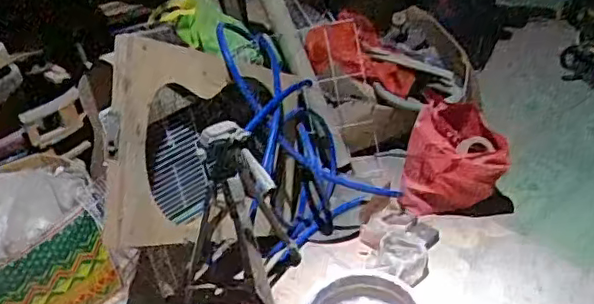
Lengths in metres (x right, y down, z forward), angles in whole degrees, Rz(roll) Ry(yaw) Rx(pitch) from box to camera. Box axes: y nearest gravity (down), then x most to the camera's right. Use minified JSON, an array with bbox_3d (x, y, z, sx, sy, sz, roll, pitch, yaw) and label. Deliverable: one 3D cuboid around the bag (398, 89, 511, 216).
[{"bbox_3d":[0.425,0.034,1.648,0.269,0.296,0.159,-1,33,7],"label":"bag"}]

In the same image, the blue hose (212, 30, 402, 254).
[{"bbox_3d":[0.016,-0.054,1.625,0.380,0.517,0.458,-12,33,-9],"label":"blue hose"}]

